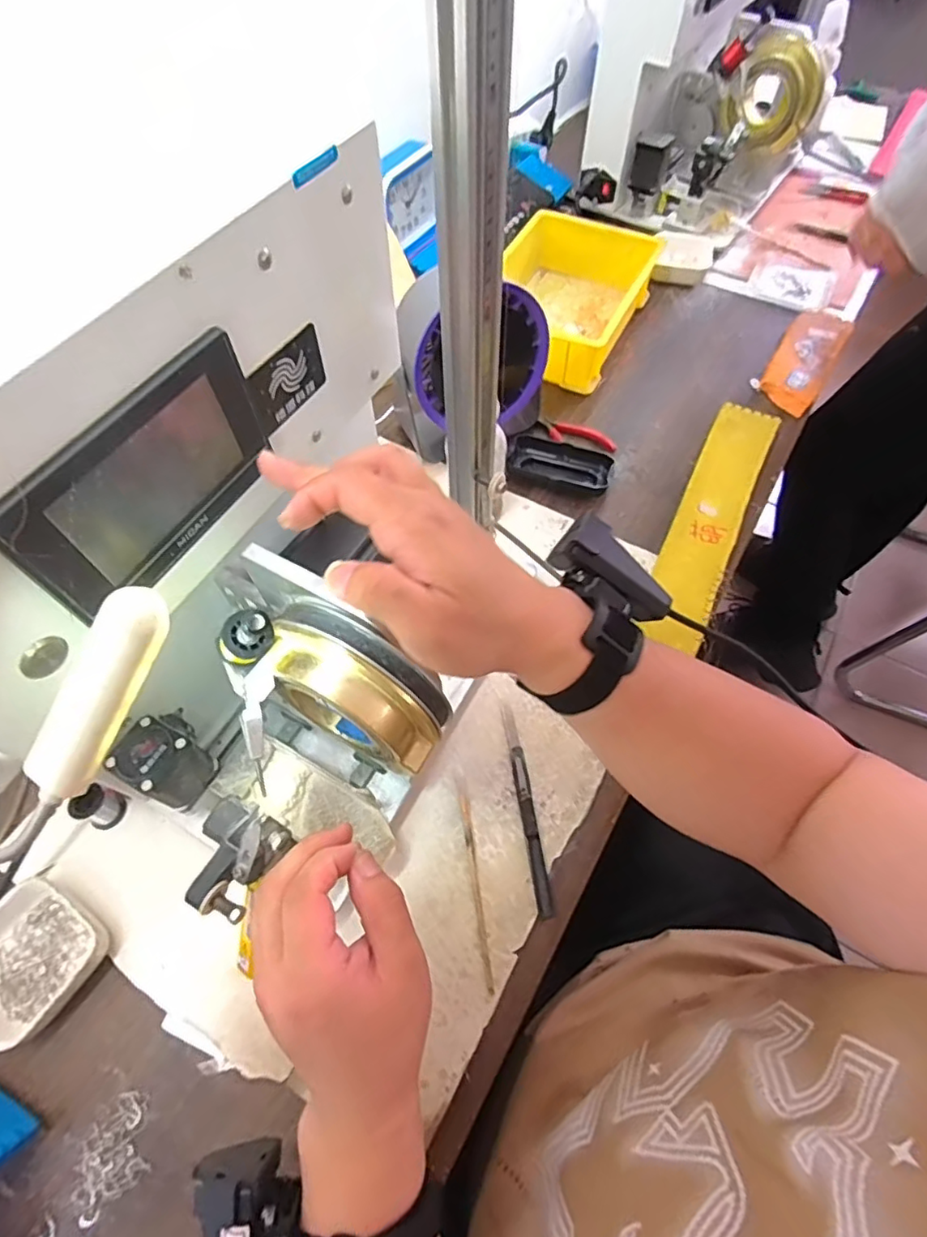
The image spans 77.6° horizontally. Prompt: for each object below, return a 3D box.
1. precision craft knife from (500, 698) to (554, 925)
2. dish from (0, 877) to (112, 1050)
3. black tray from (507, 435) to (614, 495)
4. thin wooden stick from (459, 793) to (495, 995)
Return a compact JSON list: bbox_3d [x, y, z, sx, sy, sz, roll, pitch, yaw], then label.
[{"bbox_3d":[0.050,0.148,0.466,0.012,0.005,0.167,-7,61,-4],"label":"precision craft knife"},{"bbox_3d":[-0.305,0.238,0.405,0.089,0.027,0.082,34,67,18],"label":"dish"},{"bbox_3d":[0.105,-0.167,0.631,0.109,0.019,0.058,22,63,12],"label":"black tray"},{"bbox_3d":[0.010,0.202,0.437,0.007,0.007,0.136,-8,64,-4],"label":"thin wooden stick"}]

